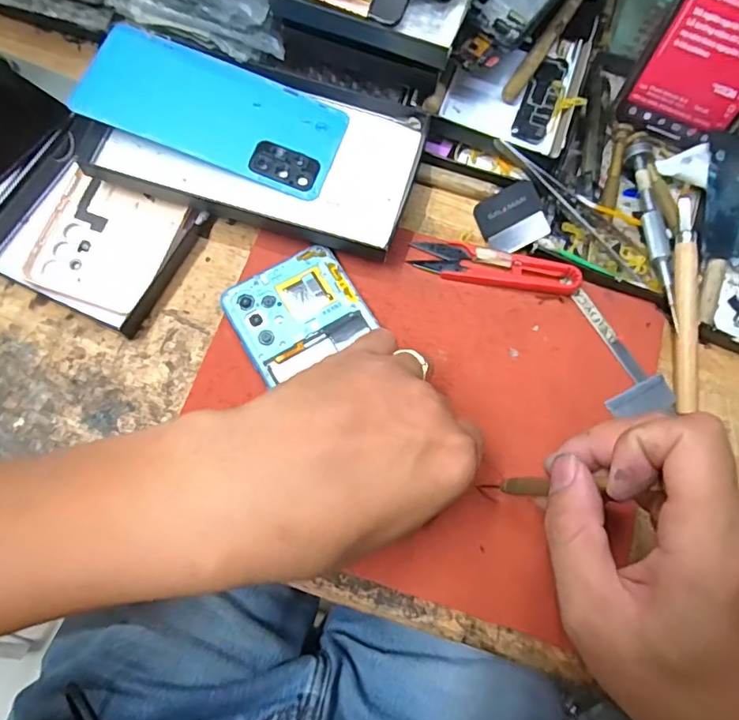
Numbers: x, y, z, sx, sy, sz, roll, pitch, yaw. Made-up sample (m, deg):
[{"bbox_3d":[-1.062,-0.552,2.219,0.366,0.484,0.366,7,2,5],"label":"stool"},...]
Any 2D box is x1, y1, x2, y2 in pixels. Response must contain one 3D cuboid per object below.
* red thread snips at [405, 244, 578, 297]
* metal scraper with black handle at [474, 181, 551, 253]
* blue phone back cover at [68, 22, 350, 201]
[{"bbox_3d":[0.076,-0.056,0.317,0.098,0.009,0.023,9,77,1],"label":"red thread snips"},{"bbox_3d":[0.088,-0.087,0.328,0.037,0.006,0.038,-21,81,19],"label":"metal scraper with black handle"},{"bbox_3d":[-0.092,-0.149,0.321,0.148,0.009,0.067,20,75,-7],"label":"blue phone back cover"}]

